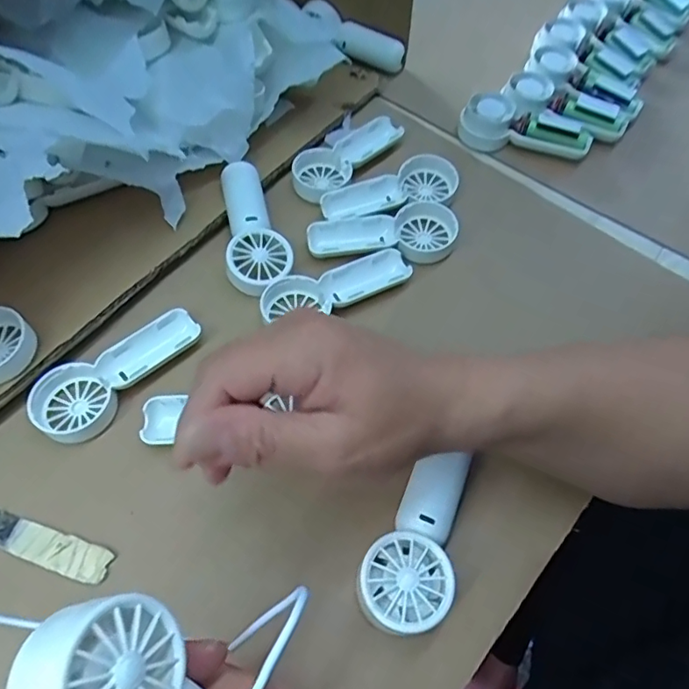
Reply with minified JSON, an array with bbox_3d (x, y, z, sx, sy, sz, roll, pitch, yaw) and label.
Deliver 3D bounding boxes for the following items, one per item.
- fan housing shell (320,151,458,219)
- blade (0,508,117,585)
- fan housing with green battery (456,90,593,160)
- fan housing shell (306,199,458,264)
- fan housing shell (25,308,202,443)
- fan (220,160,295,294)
[{"bbox_3d":[0.035,-0.124,0.434,0.109,0.023,0.038,-16,62,-13],"label":"fan housing shell"},{"bbox_3d":[-0.176,0.109,0.304,0.097,0.005,0.020,18,60,7],"label":"blade"},{"bbox_3d":[0.157,-0.189,0.477,0.111,0.035,0.038,8,60,1],"label":"fan housing with green battery"},{"bbox_3d":[0.028,-0.087,0.411,0.110,0.018,0.048,-2,60,-5],"label":"fan housing shell"},{"bbox_3d":[-0.143,0.018,0.349,0.111,0.015,0.045,-36,68,-22],"label":"fan housing shell"},{"bbox_3d":[-0.066,-0.088,0.402,0.044,0.022,0.108,-7,60,-8],"label":"fan"}]

